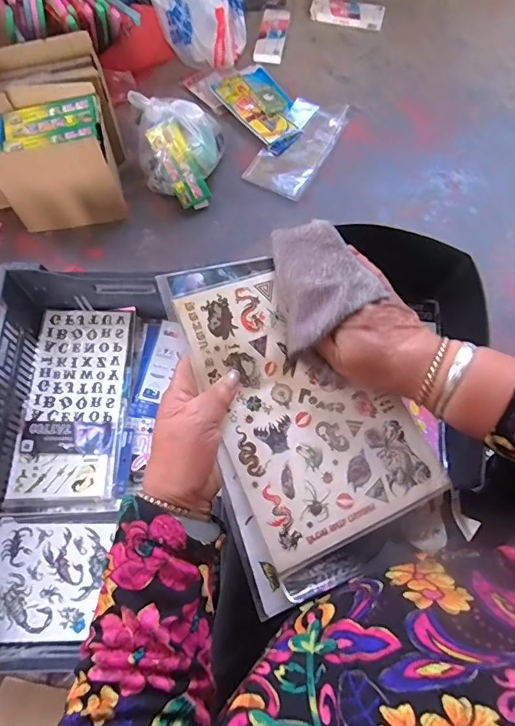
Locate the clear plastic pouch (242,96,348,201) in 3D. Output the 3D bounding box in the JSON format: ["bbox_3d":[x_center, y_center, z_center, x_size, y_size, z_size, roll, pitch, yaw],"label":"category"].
[{"bbox_3d":[0.104,-0.546,1.132,0.160,0.028,0.299,28,68,11],"label":"clear plastic pouch"}]

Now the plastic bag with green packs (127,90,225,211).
[{"bbox_3d":[-0.179,-0.484,1.028,0.201,0.151,0.206,-3,67,-2],"label":"plastic bag with green packs"}]

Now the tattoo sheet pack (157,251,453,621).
[{"bbox_3d":[0.046,0.034,0.369,0.181,0.024,0.267,-18,83,-14],"label":"tattoo sheet pack"}]

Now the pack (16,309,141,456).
[{"bbox_3d":[-0.322,0.027,0.818,0.181,0.015,0.276,-1,66,5],"label":"pack"}]

